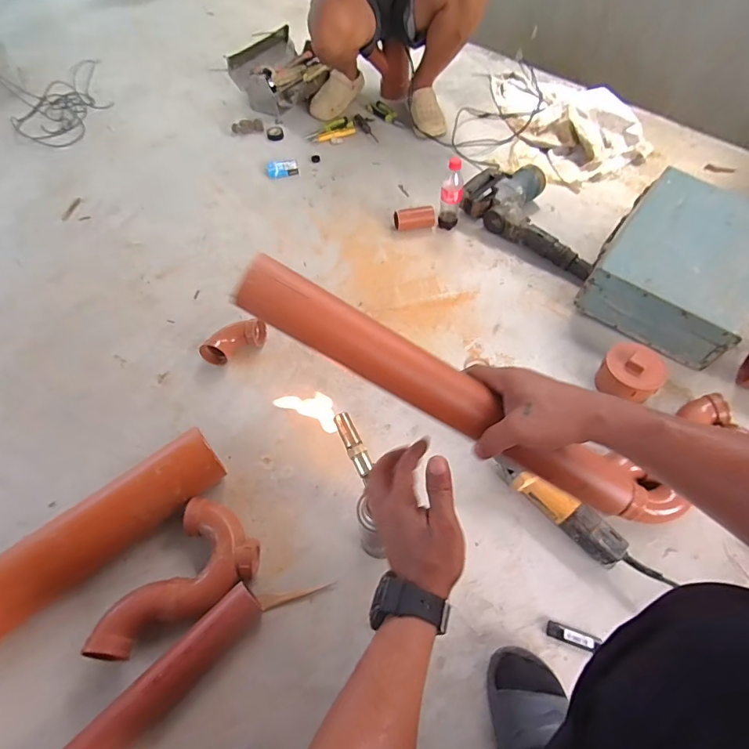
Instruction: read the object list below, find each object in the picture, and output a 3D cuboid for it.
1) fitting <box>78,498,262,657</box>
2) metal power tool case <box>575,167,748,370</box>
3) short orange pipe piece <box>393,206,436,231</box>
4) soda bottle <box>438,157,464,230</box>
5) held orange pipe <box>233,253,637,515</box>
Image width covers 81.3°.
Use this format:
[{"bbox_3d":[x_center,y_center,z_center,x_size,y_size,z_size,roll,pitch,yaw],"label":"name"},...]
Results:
[{"bbox_3d":[-0.289,0.332,0.679,0.152,0.075,0.252,21,59,15],"label":"fitting"},{"bbox_3d":[0.725,-0.282,1.020,0.307,0.118,0.479,31,62,20],"label":"metal power tool case"},{"bbox_3d":[0.112,-0.435,1.222,0.111,0.054,0.044,-6,57,-6],"label":"short orange pipe piece"},{"bbox_3d":[0.207,-0.481,1.166,0.056,0.185,0.050,13,57,7],"label":"soda bottle"},{"bbox_3d":[0.072,0.026,0.427,0.438,0.048,0.059,31,59,-9],"label":"held orange pipe"}]

